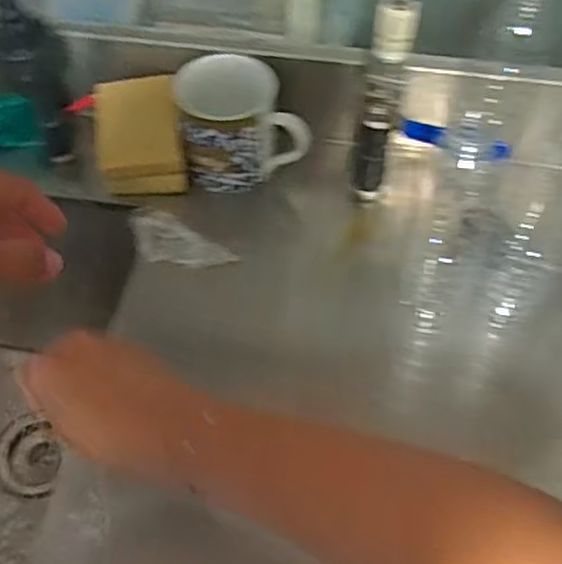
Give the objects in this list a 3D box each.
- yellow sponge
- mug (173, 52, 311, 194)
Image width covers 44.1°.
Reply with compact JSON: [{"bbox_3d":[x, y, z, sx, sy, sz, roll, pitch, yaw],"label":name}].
[{"bbox_3d":[-0.128,-0.134,0.644,0.074,0.106,0.033,-7,23,-11],"label":"yellow sponge"},{"bbox_3d":[-0.035,-0.147,0.645,0.113,0.104,0.076,1,55,0],"label":"mug"}]

